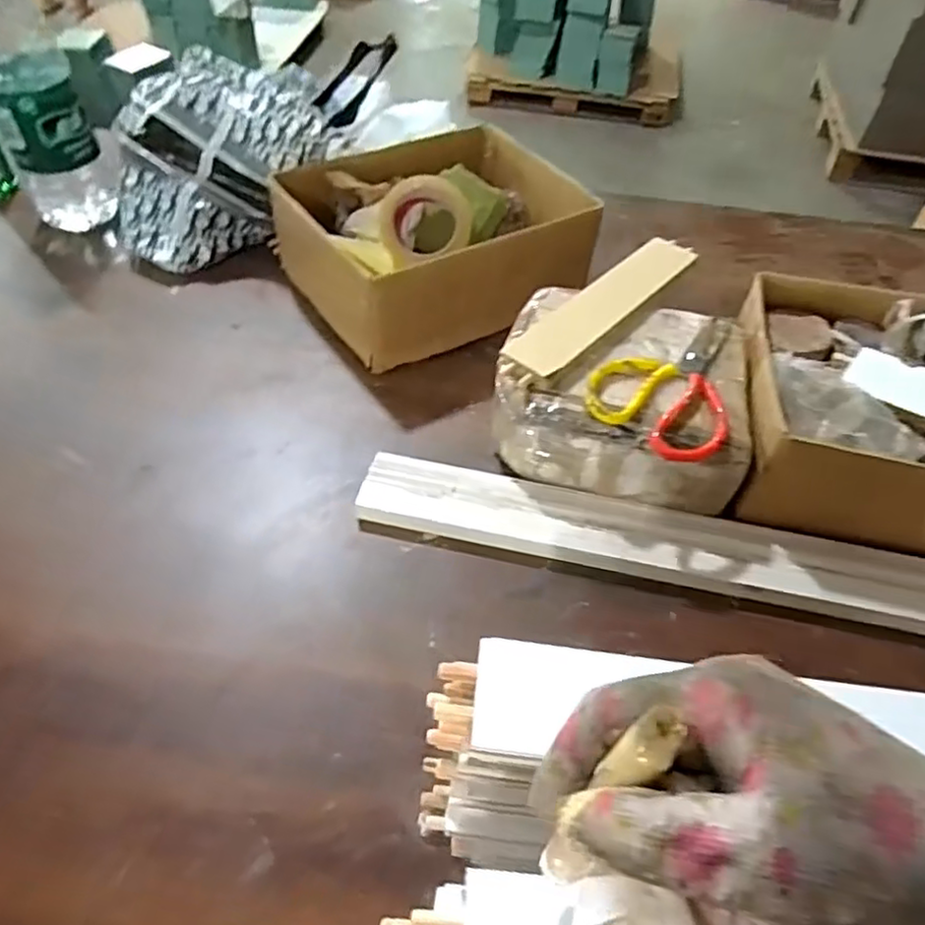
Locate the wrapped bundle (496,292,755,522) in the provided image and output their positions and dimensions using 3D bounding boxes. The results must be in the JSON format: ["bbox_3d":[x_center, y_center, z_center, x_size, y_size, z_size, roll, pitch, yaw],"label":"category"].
[{"bbox_3d":[0.156,-0.069,0.673,0.236,0.092,0.199,8,51,3],"label":"wrapped bundle"}]

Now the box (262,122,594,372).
[{"bbox_3d":[-0.033,-0.271,0.822,0.325,0.126,0.258,-25,56,-22],"label":"box"}]

